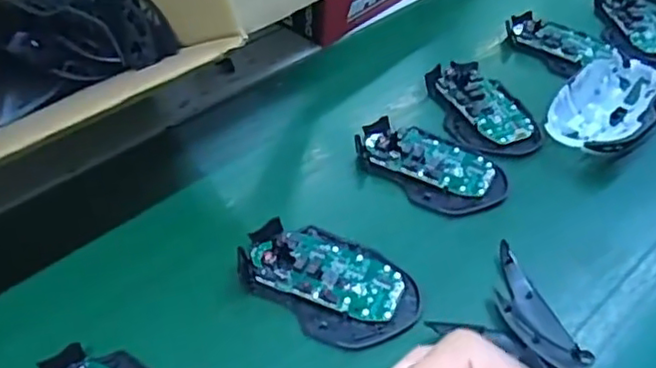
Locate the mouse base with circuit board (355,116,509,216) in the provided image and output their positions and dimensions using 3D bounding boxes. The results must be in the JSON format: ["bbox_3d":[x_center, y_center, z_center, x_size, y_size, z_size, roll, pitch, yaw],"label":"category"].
[{"bbox_3d":[0.077,-0.017,0.491,0.114,0.015,0.068,33,55,24],"label":"mouse base with circuit board"}]

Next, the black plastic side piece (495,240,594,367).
[{"bbox_3d":[0.128,0.081,0.395,0.035,0.021,0.107,-14,51,-14],"label":"black plastic side piece"}]

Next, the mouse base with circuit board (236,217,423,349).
[{"bbox_3d":[0.000,0.060,0.414,0.117,0.017,0.072,25,52,18],"label":"mouse base with circuit board"}]

